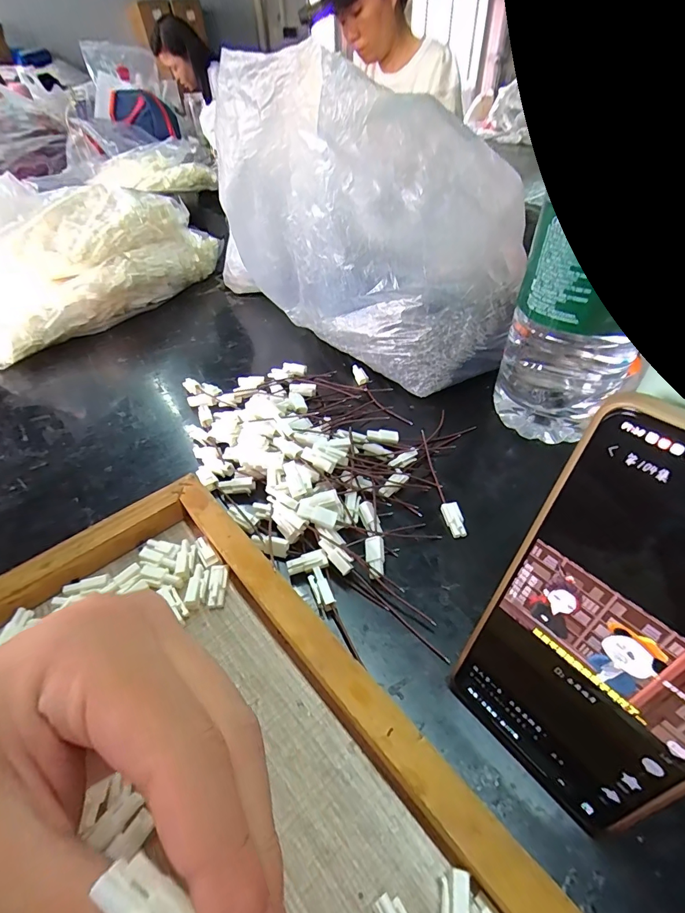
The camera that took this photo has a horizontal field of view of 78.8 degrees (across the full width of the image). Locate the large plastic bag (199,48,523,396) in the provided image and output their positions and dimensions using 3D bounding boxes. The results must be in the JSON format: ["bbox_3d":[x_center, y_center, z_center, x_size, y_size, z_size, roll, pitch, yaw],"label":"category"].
[{"bbox_3d":[0.021,-0.205,0.387,0.285,0.237,0.135,20,48,22],"label":"large plastic bag"}]

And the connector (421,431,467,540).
[{"bbox_3d":[0.073,0.018,0.314,0.011,0.009,0.100,-5,43,-2],"label":"connector"}]

